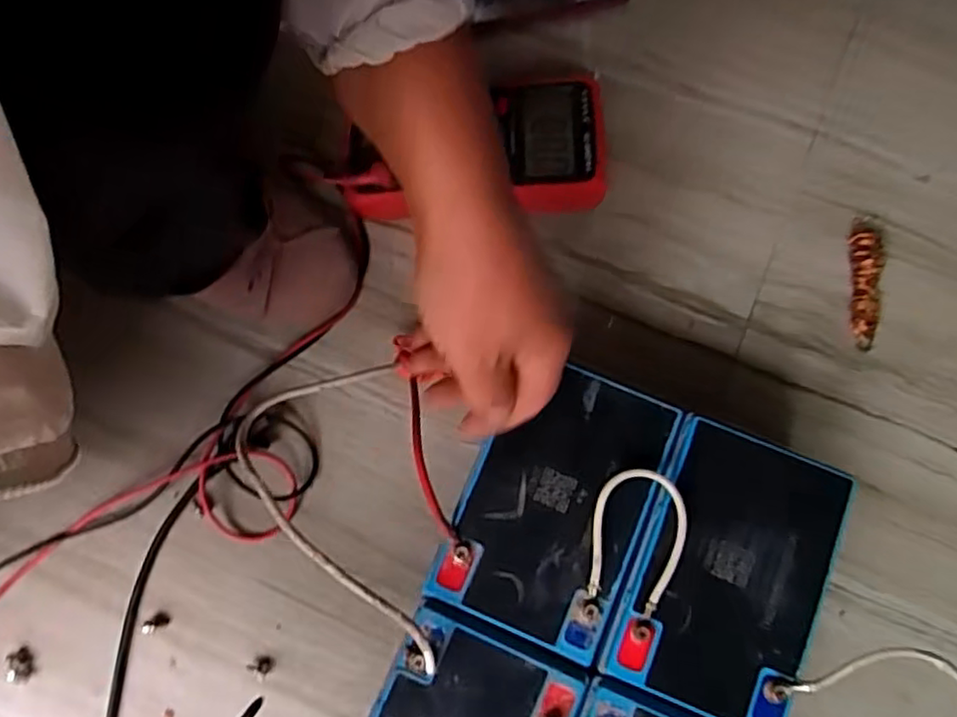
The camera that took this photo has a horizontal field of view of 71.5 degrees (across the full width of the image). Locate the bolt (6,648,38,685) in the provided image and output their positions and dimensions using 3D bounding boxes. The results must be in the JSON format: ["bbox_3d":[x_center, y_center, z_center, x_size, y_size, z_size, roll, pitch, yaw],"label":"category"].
[{"bbox_3d":[-0.305,0.205,0.443,0.018,0.004,0.021,-11,78,-2],"label":"bolt"}]

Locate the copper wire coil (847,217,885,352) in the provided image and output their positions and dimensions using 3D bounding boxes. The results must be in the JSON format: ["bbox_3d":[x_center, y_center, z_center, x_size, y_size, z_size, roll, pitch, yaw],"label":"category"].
[{"bbox_3d":[0.284,-0.059,0.489,0.021,0.017,0.102,7,78,2],"label":"copper wire coil"}]

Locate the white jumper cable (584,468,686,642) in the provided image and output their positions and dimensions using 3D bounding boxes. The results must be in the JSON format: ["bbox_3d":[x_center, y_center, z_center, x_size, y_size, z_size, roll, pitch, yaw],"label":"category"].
[{"bbox_3d":[0.085,0.104,0.356,0.050,0.011,0.085,8,78,2],"label":"white jumper cable"}]

